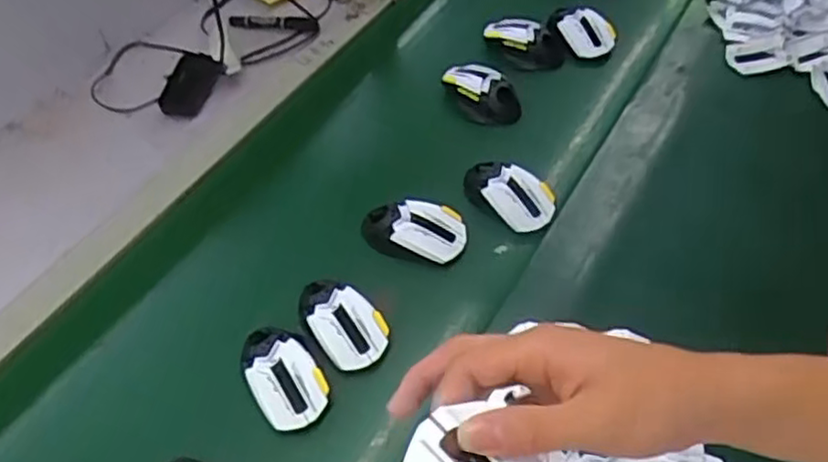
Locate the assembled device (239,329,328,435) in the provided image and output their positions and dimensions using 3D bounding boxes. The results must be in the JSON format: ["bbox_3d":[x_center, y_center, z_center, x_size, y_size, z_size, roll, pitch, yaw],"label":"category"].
[{"bbox_3d":[-0.125,0.139,0.673,0.068,0.044,0.109,-25,53,-16],"label":"assembled device"}]

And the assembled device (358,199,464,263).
[{"bbox_3d":[-0.001,-0.003,0.780,0.114,0.040,0.061,12,52,14],"label":"assembled device"}]

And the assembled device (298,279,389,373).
[{"bbox_3d":[-0.075,0.094,0.706,0.063,0.052,0.108,-36,57,-23],"label":"assembled device"}]

